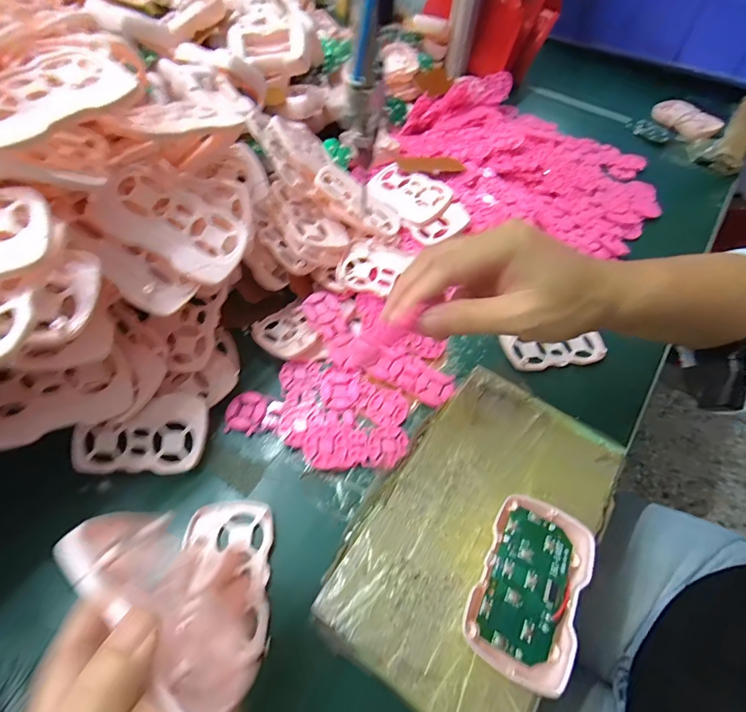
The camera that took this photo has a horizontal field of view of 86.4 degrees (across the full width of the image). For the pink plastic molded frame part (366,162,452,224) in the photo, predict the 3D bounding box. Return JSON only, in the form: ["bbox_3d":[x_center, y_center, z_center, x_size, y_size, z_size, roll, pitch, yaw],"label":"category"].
[{"bbox_3d":[0.034,-0.169,0.407,0.089,0.005,0.055,36,78,24],"label":"pink plastic molded frame part"}]

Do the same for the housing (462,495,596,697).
[{"bbox_3d":[0.088,0.129,0.223,0.055,0.020,0.088,27,59,13],"label":"housing"}]

